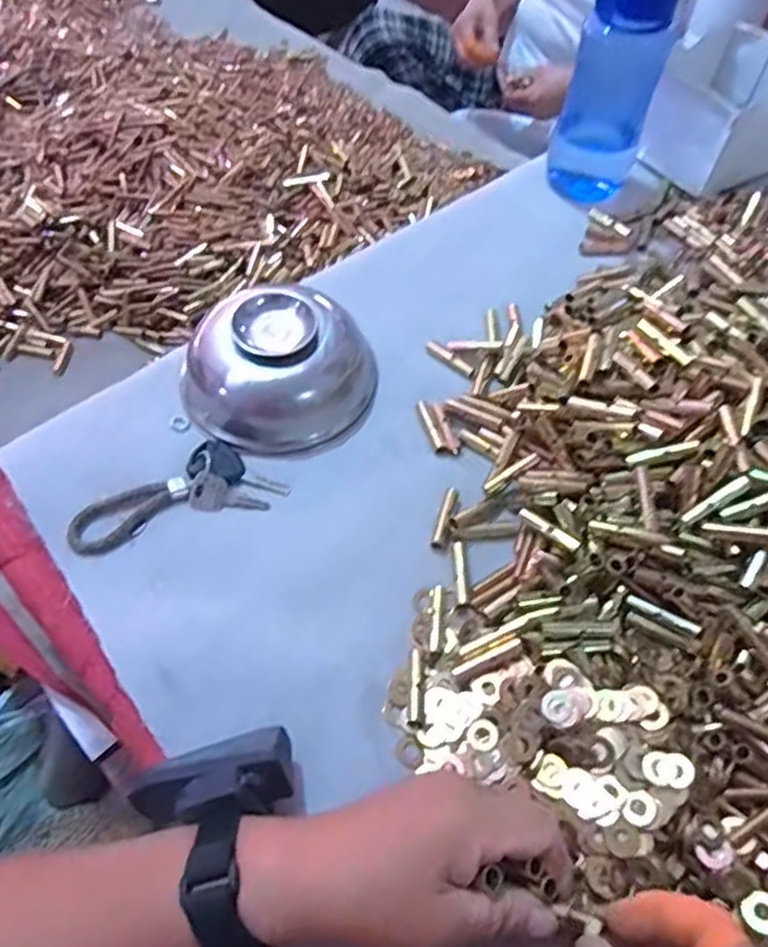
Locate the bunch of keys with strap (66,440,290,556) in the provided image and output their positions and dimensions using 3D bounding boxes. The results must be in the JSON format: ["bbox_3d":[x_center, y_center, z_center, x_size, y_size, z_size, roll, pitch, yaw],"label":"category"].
[{"bbox_3d":[-0.138,0.012,0.465,0.135,0.017,0.053,-17,58,-11],"label":"bunch of keys with strap"}]

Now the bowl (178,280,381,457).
[{"bbox_3d":[-0.079,-0.093,0.512,0.140,0.064,0.150,0,56,0],"label":"bowl"}]

